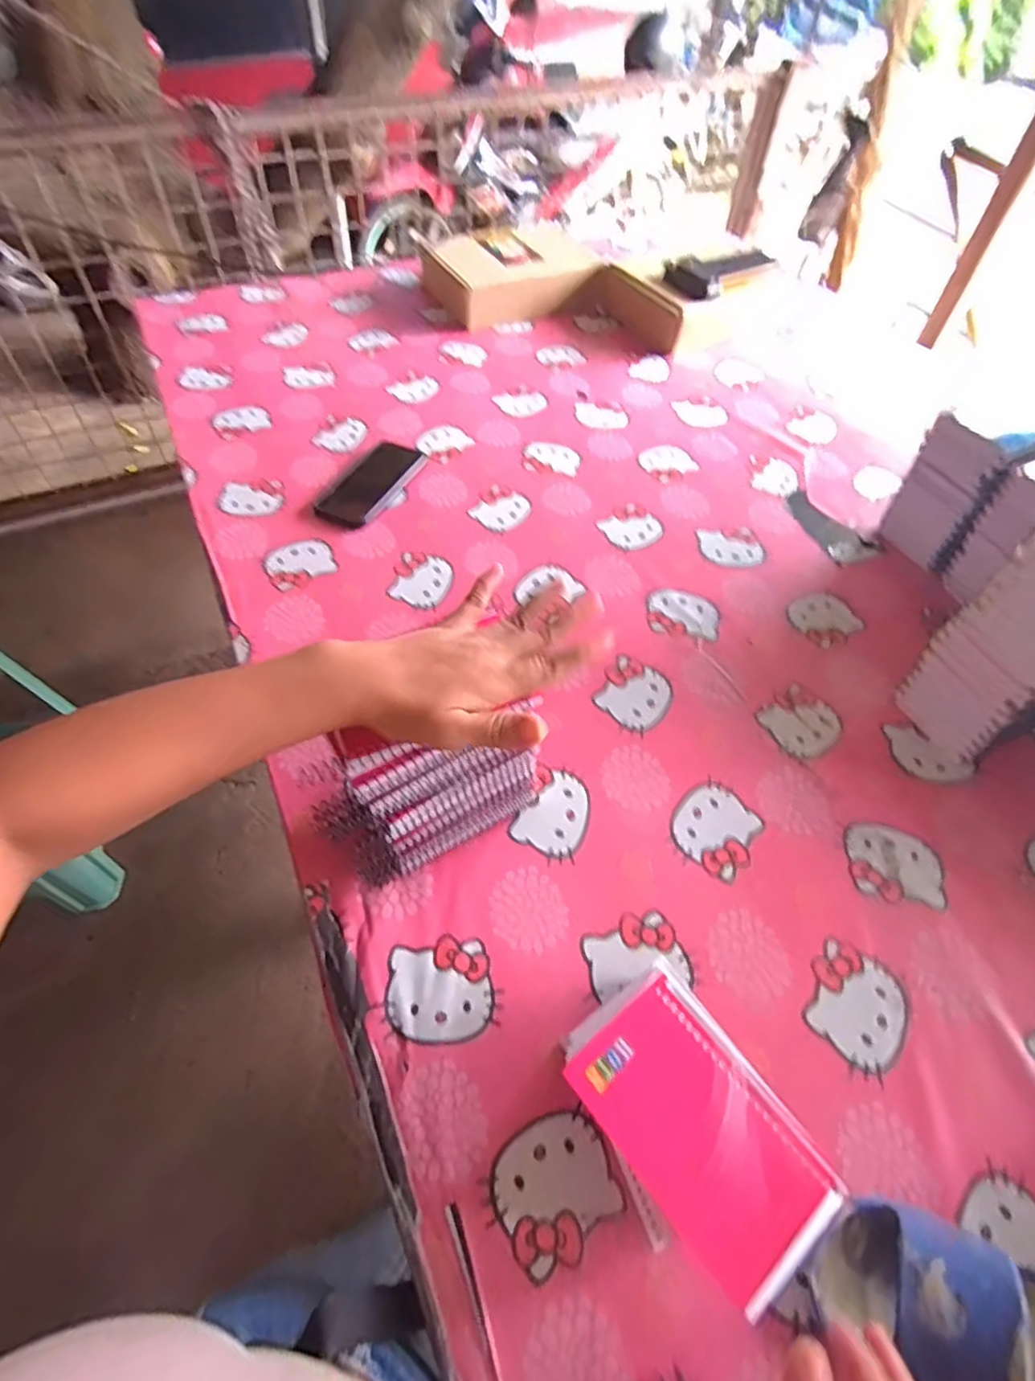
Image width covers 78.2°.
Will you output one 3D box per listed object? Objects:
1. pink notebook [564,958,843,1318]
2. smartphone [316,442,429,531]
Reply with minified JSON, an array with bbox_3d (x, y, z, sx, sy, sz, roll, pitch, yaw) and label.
[{"bbox_3d":[0.100,0.237,0.355,0.089,0.012,0.144,-31,61,-23],"label":"pink notebook"},{"bbox_3d":[-0.185,-0.272,0.836,0.084,0.013,0.166,19,55,11],"label":"smartphone"}]

